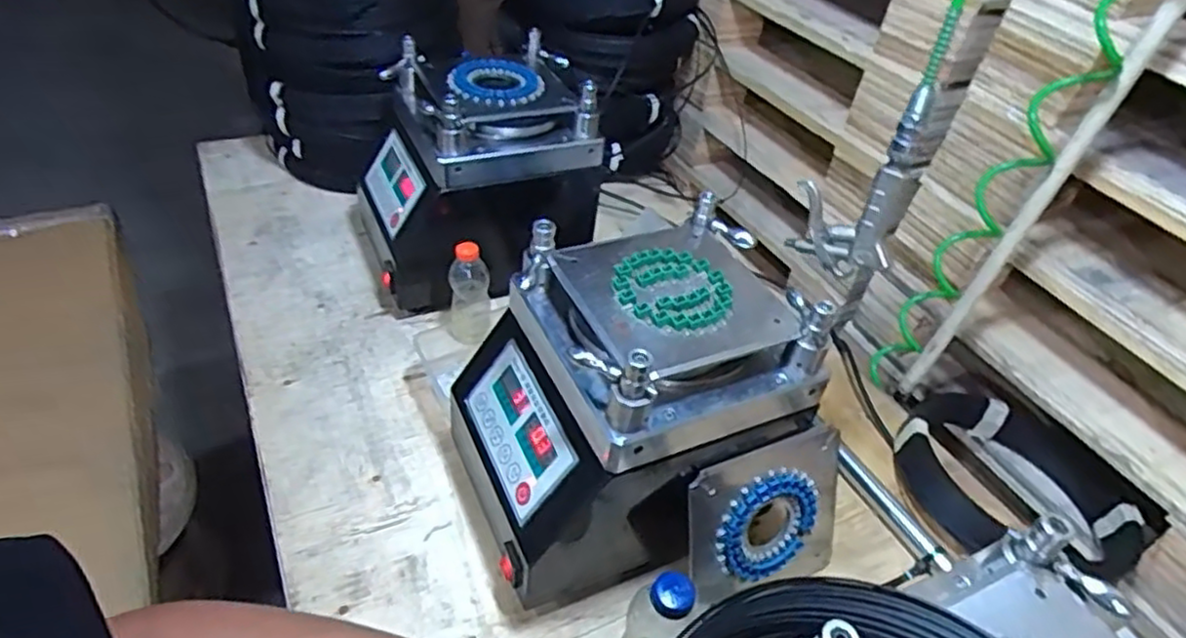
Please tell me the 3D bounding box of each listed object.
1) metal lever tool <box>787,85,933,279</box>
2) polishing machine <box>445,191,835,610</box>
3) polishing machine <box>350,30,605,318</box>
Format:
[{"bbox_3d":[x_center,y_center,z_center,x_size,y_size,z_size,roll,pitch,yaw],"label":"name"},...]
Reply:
[{"bbox_3d":[0.230,-0.116,0.600,0.089,0.168,0.022,29,46,23],"label":"metal lever tool"},{"bbox_3d":[0.029,0.095,0.684,0.282,0.306,0.215,-11,45,-20],"label":"polishing machine"},{"bbox_3d":[-0.159,-0.194,0.969,0.300,0.288,0.249,-13,45,-21],"label":"polishing machine"}]

